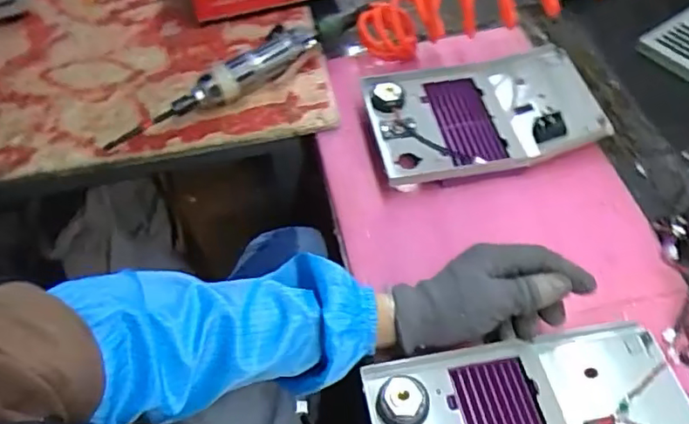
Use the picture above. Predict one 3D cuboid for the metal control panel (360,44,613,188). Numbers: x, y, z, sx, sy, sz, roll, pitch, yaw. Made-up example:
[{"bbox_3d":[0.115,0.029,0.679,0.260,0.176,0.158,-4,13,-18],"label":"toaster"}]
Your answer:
[{"bbox_3d":[0.144,-0.106,0.624,0.227,0.036,0.157,-10,53,-4],"label":"metal control panel"}]

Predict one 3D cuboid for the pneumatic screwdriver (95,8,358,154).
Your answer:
[{"bbox_3d":[-0.120,-0.160,0.686,0.335,0.046,0.048,-33,58,-20],"label":"pneumatic screwdriver"}]

